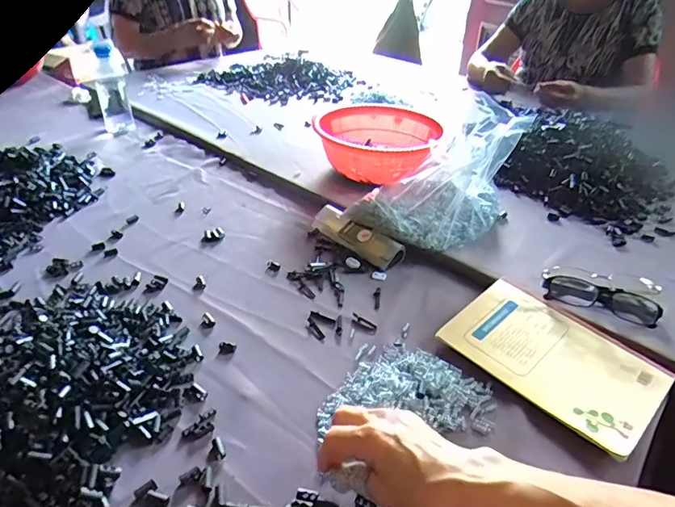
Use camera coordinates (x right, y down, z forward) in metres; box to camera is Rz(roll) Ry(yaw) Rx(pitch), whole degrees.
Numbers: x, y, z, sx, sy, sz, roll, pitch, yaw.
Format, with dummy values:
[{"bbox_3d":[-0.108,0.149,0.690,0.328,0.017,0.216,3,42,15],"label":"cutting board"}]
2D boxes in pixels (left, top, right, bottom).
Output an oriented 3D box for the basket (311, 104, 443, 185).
[{"bbox_3d":[0.078,-0.198,0.842,0.213,0.098,0.239,13,36,17],"label":"basket"}]

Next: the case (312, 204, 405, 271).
[{"bbox_3d":[0.026,-0.028,0.682,0.041,0.033,0.156,-27,44,-35],"label":"case"}]

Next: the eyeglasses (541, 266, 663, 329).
[{"bbox_3d":[0.324,0.044,0.572,0.128,0.024,0.072,15,37,19],"label":"eyeglasses"}]

